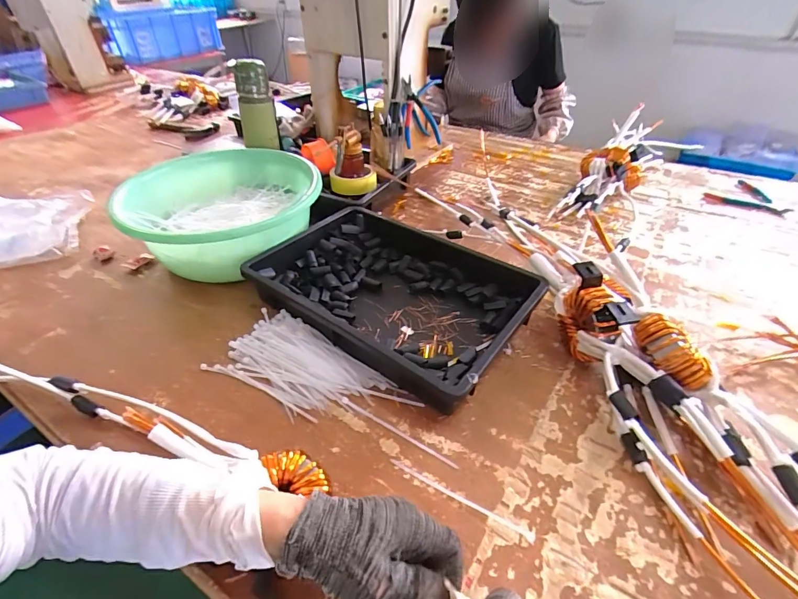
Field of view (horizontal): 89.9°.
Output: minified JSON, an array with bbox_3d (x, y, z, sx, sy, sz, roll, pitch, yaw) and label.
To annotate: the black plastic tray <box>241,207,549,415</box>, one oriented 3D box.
[{"bbox_3d":[-0.012,-0.012,0.578,0.369,0.067,0.249,27,47,30],"label":"black plastic tray"}]

